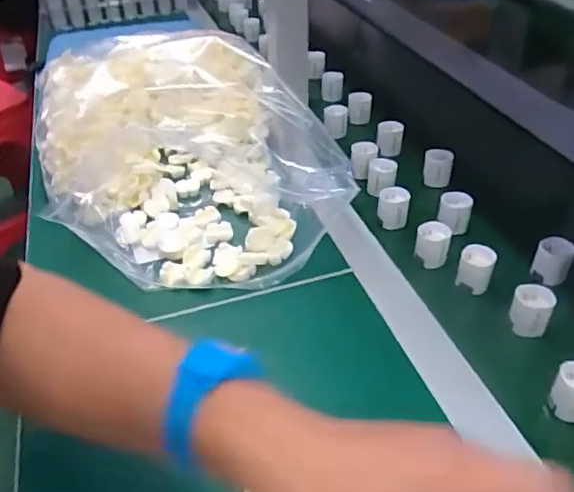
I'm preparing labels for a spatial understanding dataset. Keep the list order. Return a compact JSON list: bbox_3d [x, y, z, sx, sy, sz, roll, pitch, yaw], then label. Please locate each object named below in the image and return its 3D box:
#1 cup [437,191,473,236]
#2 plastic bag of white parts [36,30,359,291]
[{"bbox_3d":[0.172,-0.035,0.575,0.031,0.031,0.029,12,42,17],"label":"cup"},{"bbox_3d":[-0.130,-0.121,0.639,0.289,0.118,0.452,-19,43,-18],"label":"plastic bag of white parts"}]

